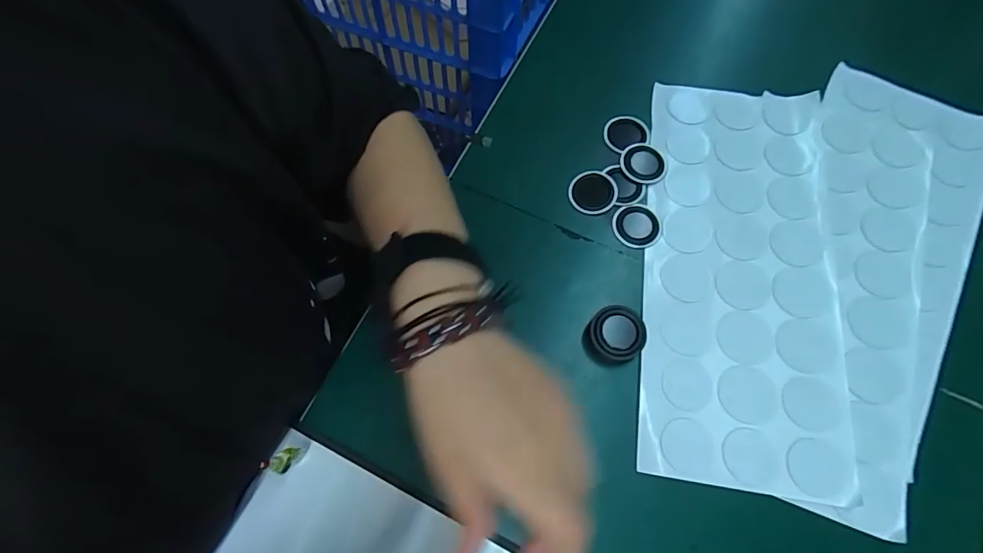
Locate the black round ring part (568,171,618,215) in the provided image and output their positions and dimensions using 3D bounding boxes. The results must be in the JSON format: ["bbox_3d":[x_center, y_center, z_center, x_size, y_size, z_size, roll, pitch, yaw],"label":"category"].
[{"bbox_3d":[0.084,-0.070,0.373,0.039,0.004,0.037,1,71,-2],"label":"black round ring part"}]

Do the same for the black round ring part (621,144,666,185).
[{"bbox_3d":[0.129,-0.096,0.383,0.038,0.004,0.035,1,71,-2],"label":"black round ring part"}]

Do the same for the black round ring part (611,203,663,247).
[{"bbox_3d":[0.117,-0.041,0.363,0.038,0.004,0.037,1,71,-2],"label":"black round ring part"}]

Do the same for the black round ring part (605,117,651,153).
[{"bbox_3d":[0.117,-0.125,0.396,0.037,0.005,0.033,-20,73,-8],"label":"black round ring part"}]

